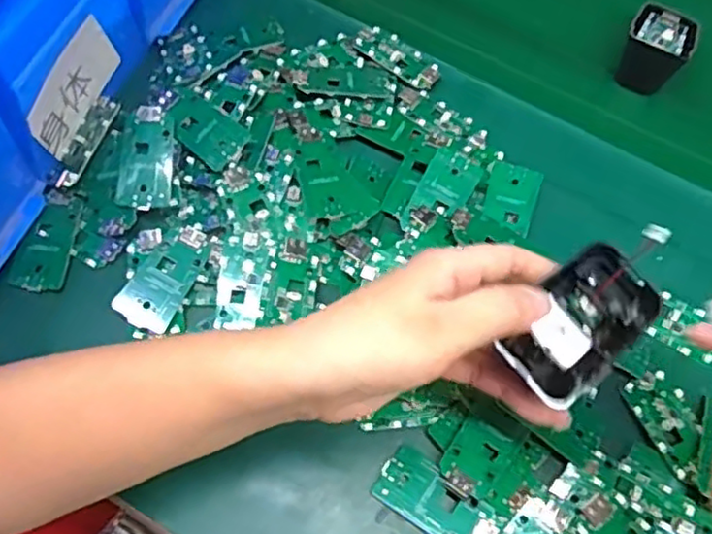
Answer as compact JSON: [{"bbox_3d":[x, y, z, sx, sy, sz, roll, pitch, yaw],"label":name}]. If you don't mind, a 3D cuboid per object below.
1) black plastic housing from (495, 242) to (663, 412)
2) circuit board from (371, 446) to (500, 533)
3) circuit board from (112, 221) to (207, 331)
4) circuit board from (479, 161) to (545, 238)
[{"bbox_3d":[0.098,0.025,0.287,0.041,0.017,0.076,42,70,15],"label":"black plastic housing"},{"bbox_3d":[0.042,0.121,0.338,0.063,0.005,0.029,31,68,11],"label":"circuit board"},{"bbox_3d":[-0.109,0.005,0.376,0.031,0.005,0.063,27,67,10],"label":"circuit board"},{"bbox_3d":[0.098,-0.044,0.416,0.033,0.009,0.043,20,77,7],"label":"circuit board"}]

